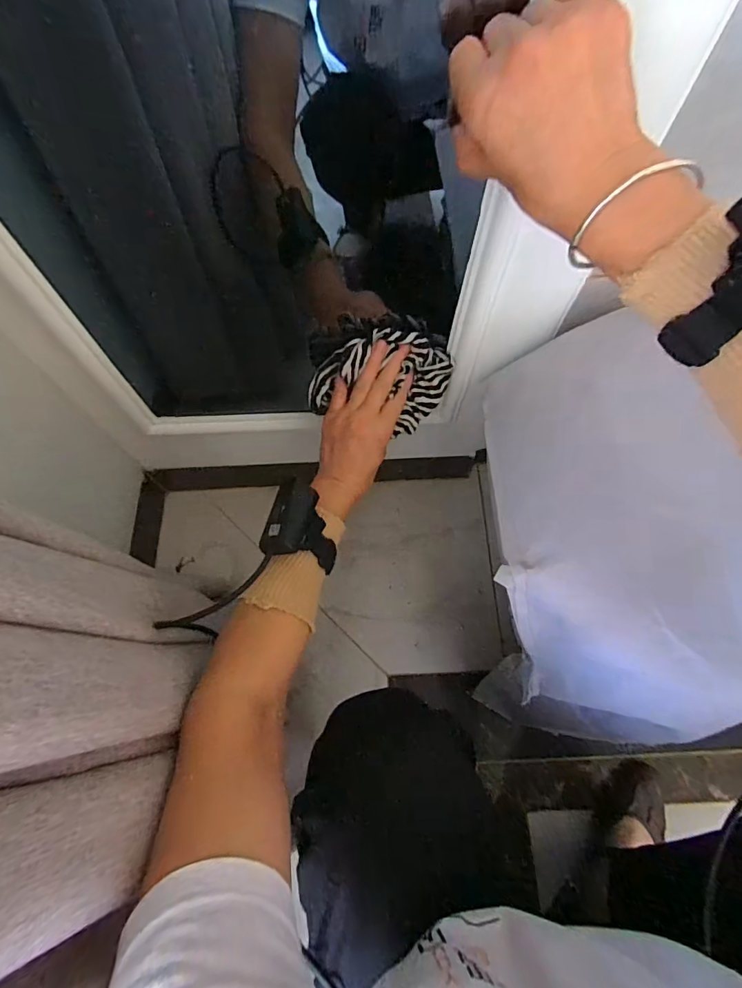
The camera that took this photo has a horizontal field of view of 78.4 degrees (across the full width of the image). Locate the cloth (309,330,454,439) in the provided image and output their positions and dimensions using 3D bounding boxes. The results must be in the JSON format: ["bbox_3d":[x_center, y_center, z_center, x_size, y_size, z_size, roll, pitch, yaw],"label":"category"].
[{"bbox_3d":[0.012,-0.120,0.476,0.154,0.081,0.083,-1,68,-2],"label":"cloth"}]

